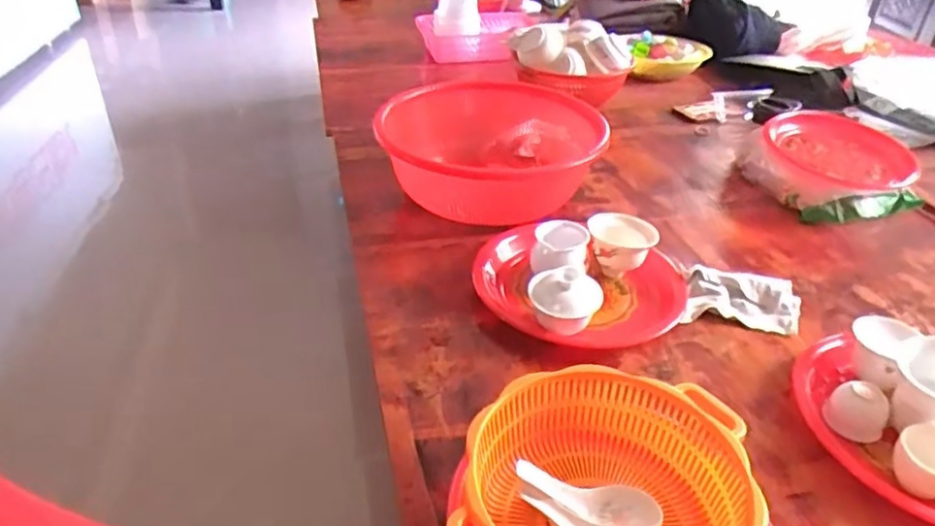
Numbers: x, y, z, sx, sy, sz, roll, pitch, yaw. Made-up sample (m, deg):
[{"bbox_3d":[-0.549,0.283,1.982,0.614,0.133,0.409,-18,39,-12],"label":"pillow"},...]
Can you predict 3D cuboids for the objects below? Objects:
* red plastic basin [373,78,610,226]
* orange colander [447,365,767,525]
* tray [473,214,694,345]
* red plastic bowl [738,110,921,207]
[{"bbox_3d":[0.040,-0.172,1.006,0.346,0.124,0.357,2,34,-1],"label":"red plastic basin"},{"bbox_3d":[0.109,0.192,0.508,0.211,0.087,0.214,8,34,10],"label":"orange colander"},{"bbox_3d":[0.136,0.010,0.788,0.249,0.075,0.225,8,34,9],"label":"tray"},{"bbox_3d":[0.605,-0.160,1.049,0.223,0.100,0.223,2,34,-1],"label":"red plastic bowl"}]

